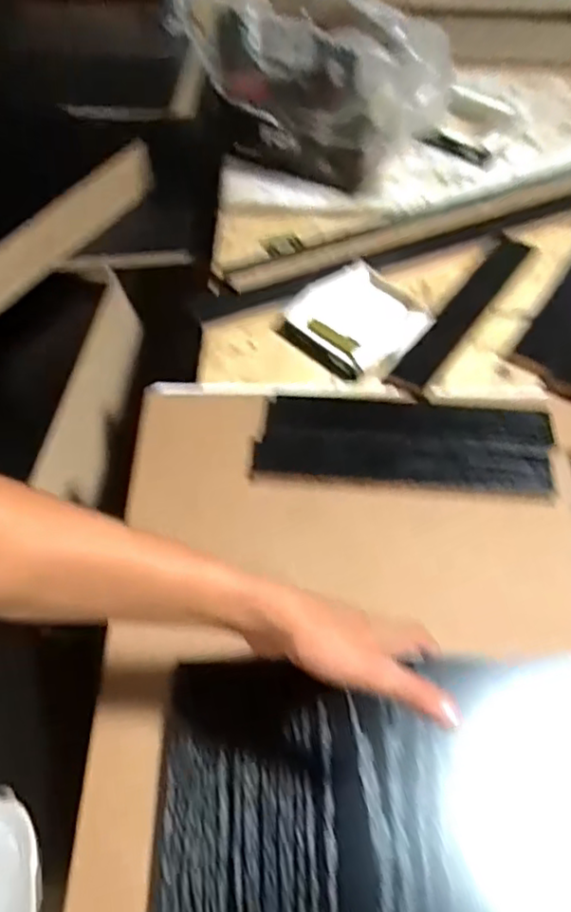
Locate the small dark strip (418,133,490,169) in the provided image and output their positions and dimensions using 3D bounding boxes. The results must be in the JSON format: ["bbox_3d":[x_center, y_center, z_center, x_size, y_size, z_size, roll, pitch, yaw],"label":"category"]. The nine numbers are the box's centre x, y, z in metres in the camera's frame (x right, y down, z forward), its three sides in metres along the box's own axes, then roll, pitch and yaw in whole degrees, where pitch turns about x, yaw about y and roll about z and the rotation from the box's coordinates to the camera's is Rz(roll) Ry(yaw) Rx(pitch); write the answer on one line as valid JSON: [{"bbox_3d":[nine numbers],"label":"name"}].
[{"bbox_3d":[0.247,-0.448,0.966,0.145,0.022,0.022,1,52,-35],"label":"small dark strip"}]

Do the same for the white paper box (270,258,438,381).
[{"bbox_3d":[0.082,-0.161,0.778,0.140,0.031,0.135,37,62,23],"label":"white paper box"}]

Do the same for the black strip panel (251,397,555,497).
[{"bbox_3d":[0.123,-0.019,0.675,0.298,0.012,0.111,3,54,2],"label":"black strip panel"}]

